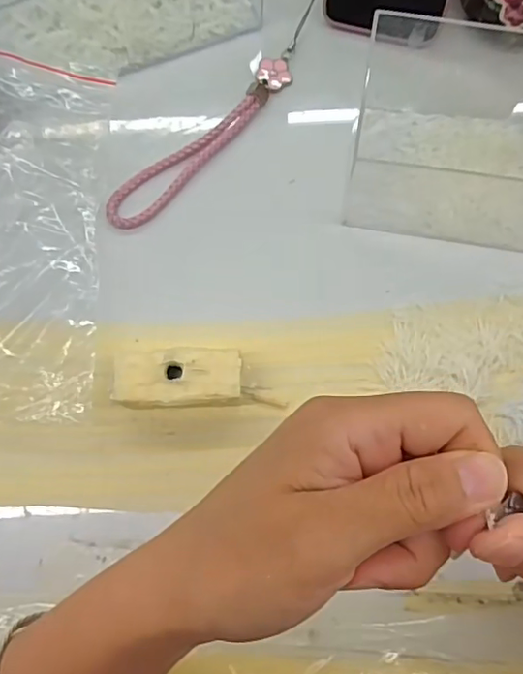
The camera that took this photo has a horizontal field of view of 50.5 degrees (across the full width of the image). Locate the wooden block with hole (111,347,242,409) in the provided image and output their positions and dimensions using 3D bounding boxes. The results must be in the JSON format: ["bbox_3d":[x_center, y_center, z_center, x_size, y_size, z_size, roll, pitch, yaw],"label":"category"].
[{"bbox_3d":[-0.043,0.023,0.297,0.065,0.026,0.030,-2,75,0],"label":"wooden block with hole"}]

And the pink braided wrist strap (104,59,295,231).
[{"bbox_3d":[-0.036,-0.121,0.342,0.149,0.007,0.029,-44,78,-10],"label":"pink braided wrist strap"}]

